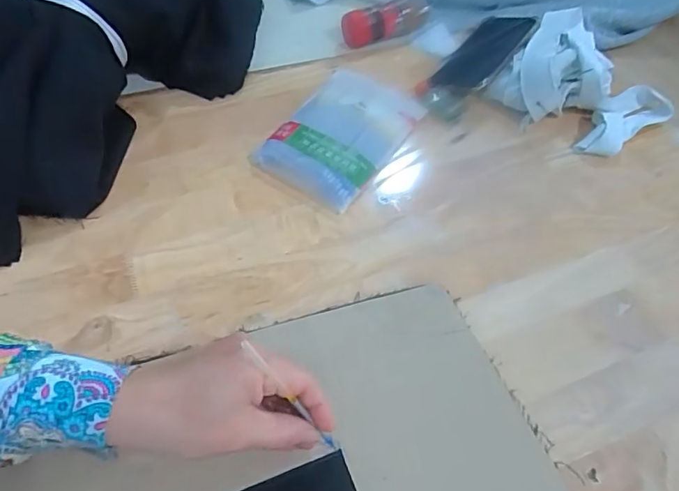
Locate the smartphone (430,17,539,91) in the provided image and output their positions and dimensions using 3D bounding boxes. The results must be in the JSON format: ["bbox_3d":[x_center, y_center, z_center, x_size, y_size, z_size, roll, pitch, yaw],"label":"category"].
[{"bbox_3d":[0.169,-0.222,0.583,0.071,0.012,0.130,26,69,32],"label":"smartphone"}]

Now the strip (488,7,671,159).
[{"bbox_3d":[0.275,-0.177,0.557,0.166,0.068,0.137,34,59,18],"label":"strip"}]

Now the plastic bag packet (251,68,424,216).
[{"bbox_3d":[0.004,-0.118,0.524,0.112,0.021,0.175,29,57,15],"label":"plastic bag packet"}]

